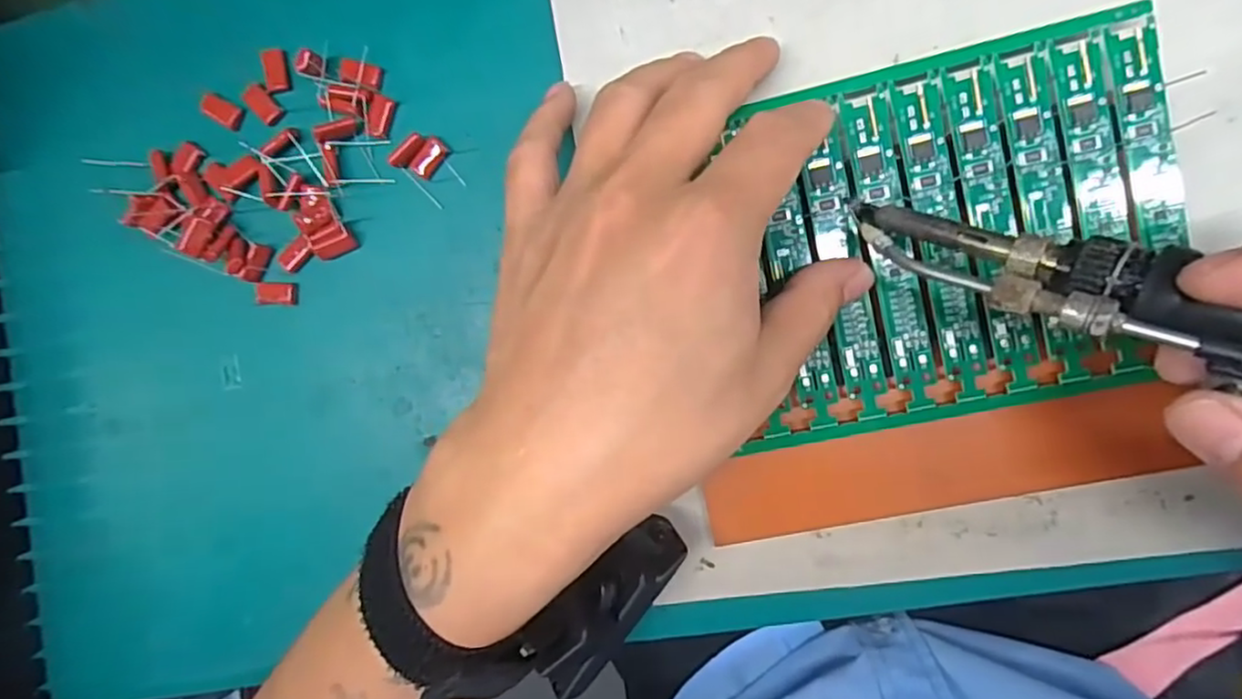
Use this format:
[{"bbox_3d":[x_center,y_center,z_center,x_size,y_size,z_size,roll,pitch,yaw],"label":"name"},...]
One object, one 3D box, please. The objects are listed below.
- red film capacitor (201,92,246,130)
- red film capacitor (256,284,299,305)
[{"bbox_3d":[-0.161,-0.096,0.266,0.017,0.004,0.010,28,98,6],"label":"red film capacitor"},{"bbox_3d":[-0.141,-0.023,0.271,0.016,0.005,0.009,1,94,8],"label":"red film capacitor"}]

